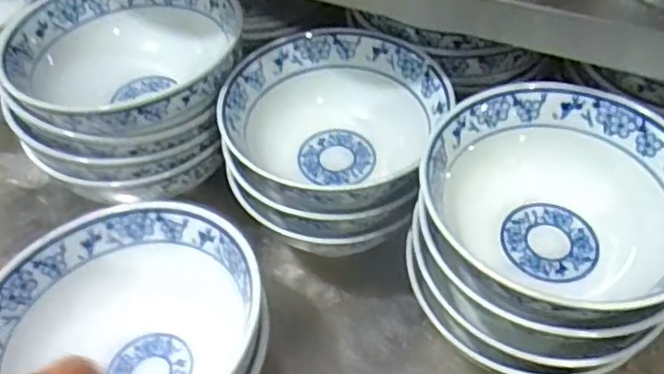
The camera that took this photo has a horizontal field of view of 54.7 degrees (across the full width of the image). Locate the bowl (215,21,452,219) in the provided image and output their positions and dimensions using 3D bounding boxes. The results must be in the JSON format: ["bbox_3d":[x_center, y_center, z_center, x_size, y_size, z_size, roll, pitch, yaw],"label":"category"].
[{"bbox_3d":[-0.001,-0.051,0.556,0.167,0.072,0.180,-1,50,1],"label":"bowl"}]

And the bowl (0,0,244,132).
[{"bbox_3d":[-0.184,-0.115,0.585,0.195,0.071,0.202,-1,50,1],"label":"bowl"}]

